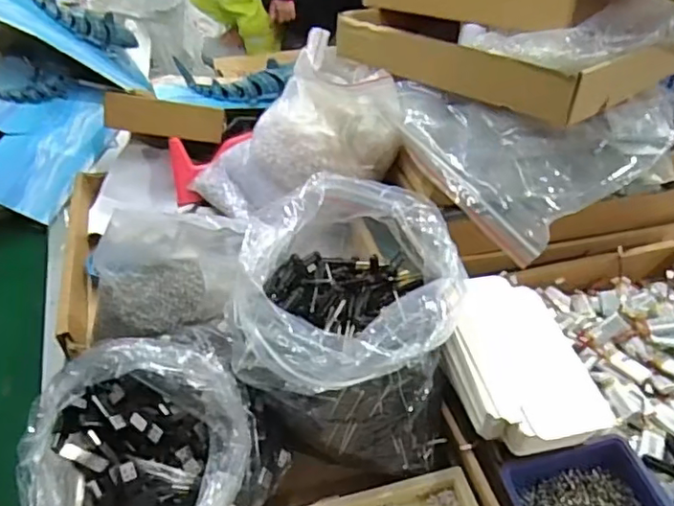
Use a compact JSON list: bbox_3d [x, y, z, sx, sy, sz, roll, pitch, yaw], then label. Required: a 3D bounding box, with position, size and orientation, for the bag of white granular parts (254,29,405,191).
[{"bbox_3d":[-0.022,-0.188,0.781,0.184,0.153,0.184,-5,42,-4],"label":"bag of white granular parts"}]

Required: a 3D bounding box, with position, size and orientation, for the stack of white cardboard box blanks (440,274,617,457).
[{"bbox_3d":[0.157,0.096,0.534,0.108,0.046,0.174,-11,42,-11],"label":"stack of white cardboard box blanks"}]

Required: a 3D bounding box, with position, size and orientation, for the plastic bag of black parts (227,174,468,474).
[{"bbox_3d":[0.013,0.061,0.546,0.181,0.186,0.202,4,42,6],"label":"plastic bag of black parts"}]

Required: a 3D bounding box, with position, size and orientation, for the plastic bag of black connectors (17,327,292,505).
[{"bbox_3d":[-0.161,0.172,0.515,0.204,0.129,0.194,-28,48,-27],"label":"plastic bag of black connectors"}]

